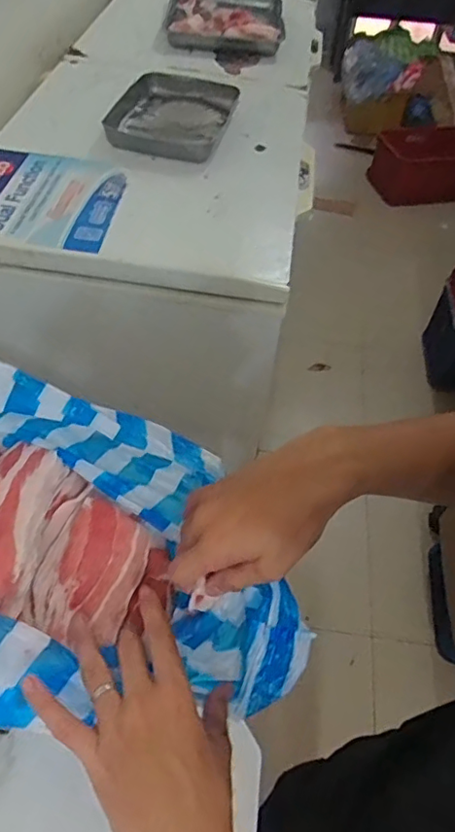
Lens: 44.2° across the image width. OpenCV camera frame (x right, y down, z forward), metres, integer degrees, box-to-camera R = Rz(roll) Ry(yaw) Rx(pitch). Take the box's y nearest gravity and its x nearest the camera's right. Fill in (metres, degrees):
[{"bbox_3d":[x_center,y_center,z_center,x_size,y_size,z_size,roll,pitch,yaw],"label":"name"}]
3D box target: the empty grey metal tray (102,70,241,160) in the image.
[{"bbox_3d":[-0.124,-0.683,1.260,0.246,0.045,0.329,14,52,6],"label":"empty grey metal tray"}]

